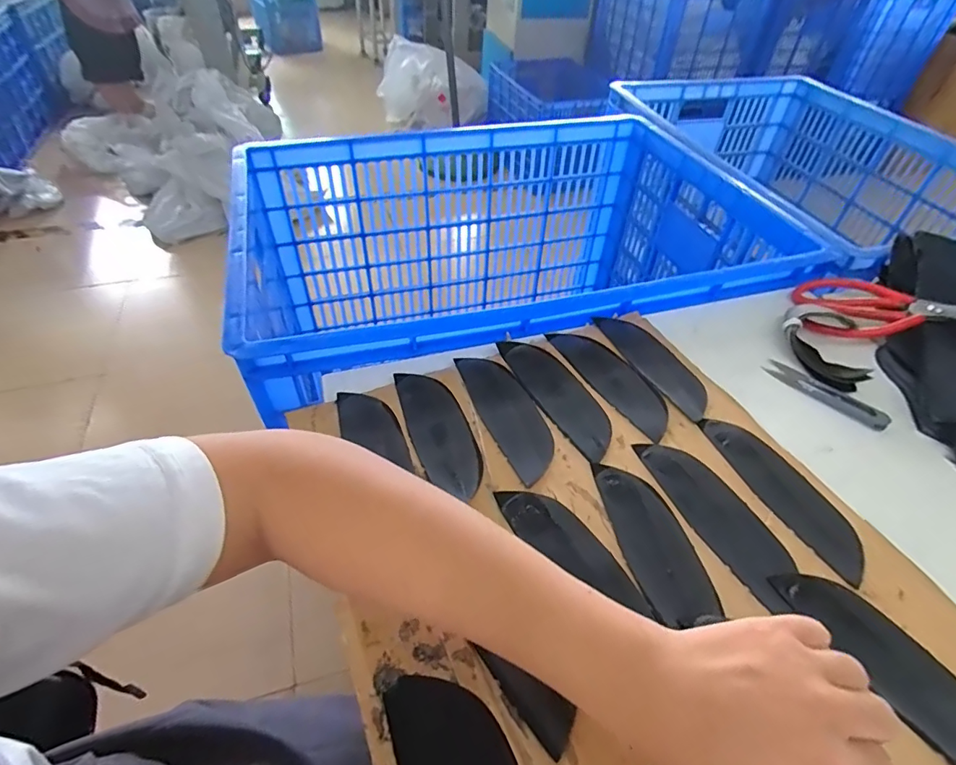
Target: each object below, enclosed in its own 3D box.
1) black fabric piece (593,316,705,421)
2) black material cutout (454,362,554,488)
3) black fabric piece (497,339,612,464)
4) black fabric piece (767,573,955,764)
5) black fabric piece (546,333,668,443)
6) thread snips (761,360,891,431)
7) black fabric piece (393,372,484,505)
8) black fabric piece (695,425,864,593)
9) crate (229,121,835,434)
[{"bbox_3d":[0.167,-0.019,0.470,0.058,0.004,0.142,-7,44,-24],"label":"black fabric piece"},{"bbox_3d":[0.024,0.022,0.419,0.044,0.004,0.138,-17,49,-18],"label":"black material cutout"},{"bbox_3d":[0.069,0.007,0.436,0.045,0.005,0.143,-22,51,-22],"label":"black fabric piece"},{"bbox_3d":[0.242,0.165,0.285,0.053,0.010,0.140,-12,43,-27],"label":"black fabric piece"},{"bbox_3d":[0.120,-0.007,0.452,0.050,0.004,0.143,-22,51,-22],"label":"black fabric piece"},{"bbox_3d":[0.313,0.009,0.452,0.024,0.010,0.101,-29,54,-27],"label":"thread snips"},{"bbox_3d":[-0.032,0.036,0.403,0.044,0.006,0.130,-15,48,-16],"label":"black fabric piece"},{"bbox_3d":[0.231,0.079,0.377,0.048,0.005,0.140,-12,47,-21],"label":"black fabric piece"},{"bbox_3d":[0.041,-0.150,0.744,0.682,0.323,0.467,-13,48,-15],"label":"crate"}]

